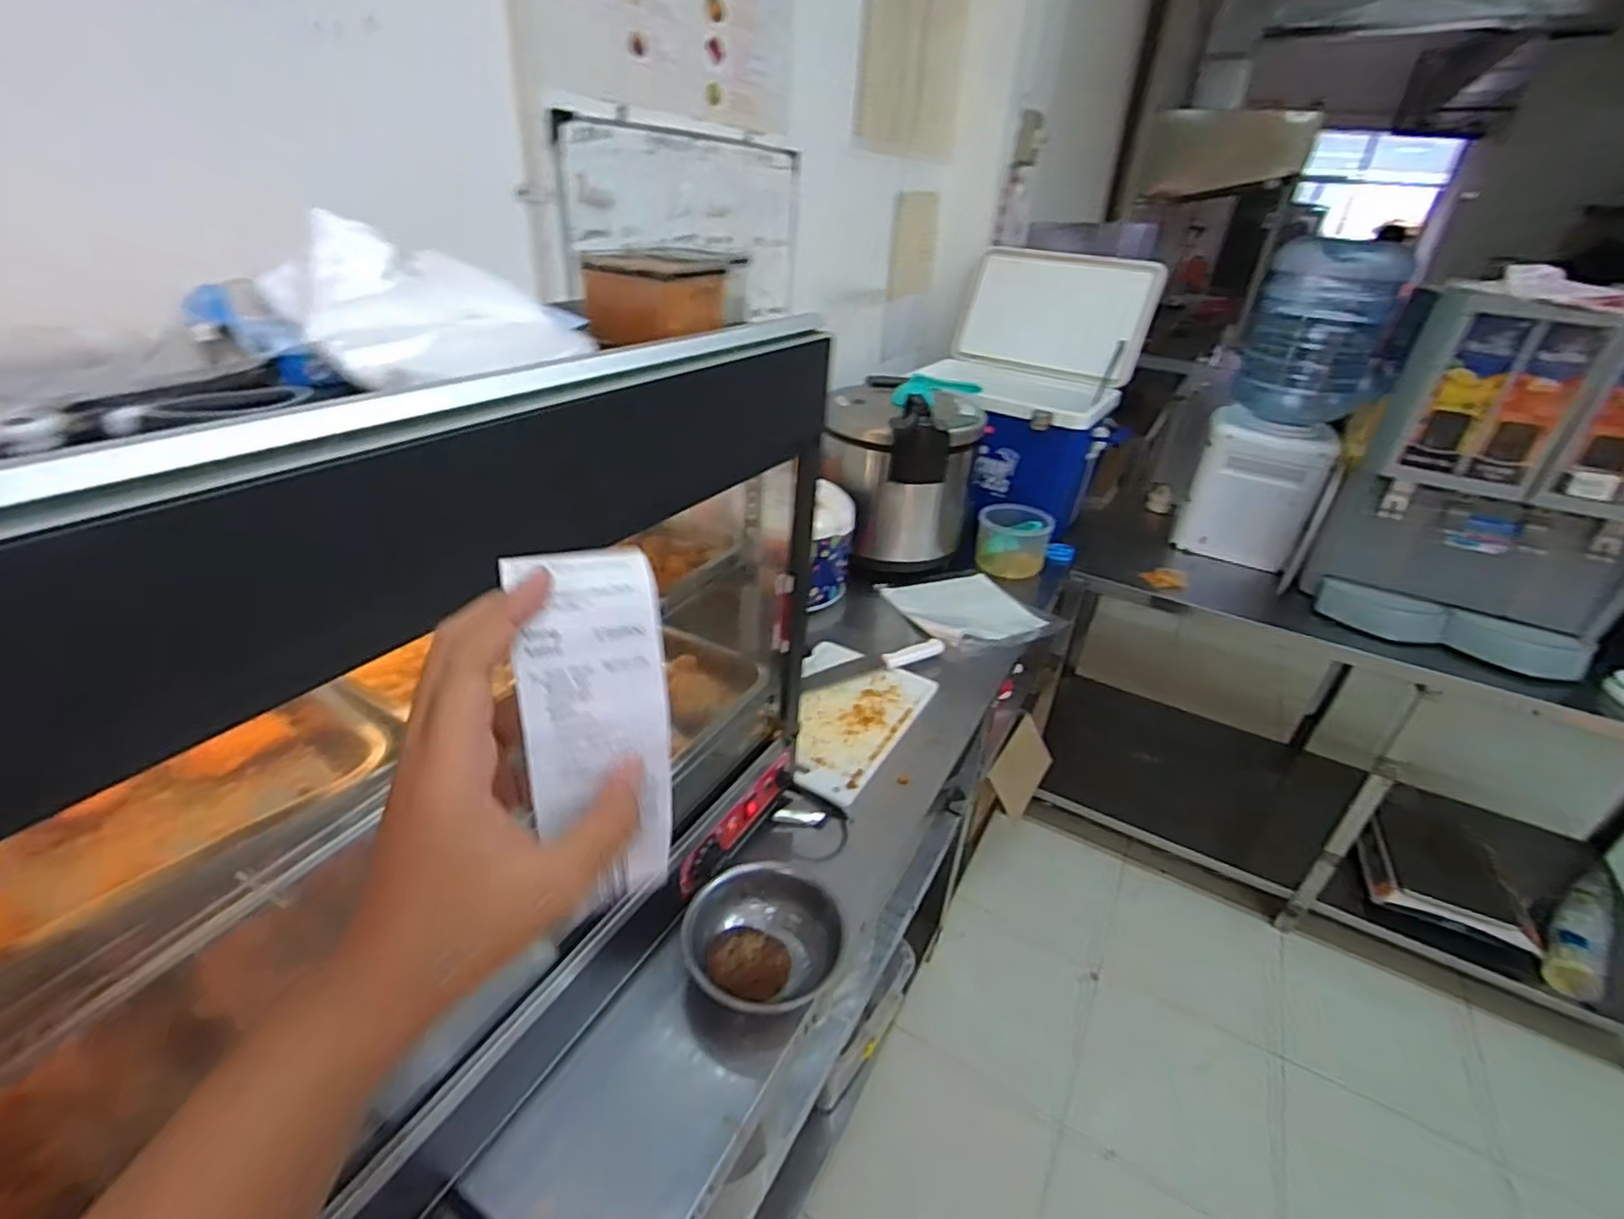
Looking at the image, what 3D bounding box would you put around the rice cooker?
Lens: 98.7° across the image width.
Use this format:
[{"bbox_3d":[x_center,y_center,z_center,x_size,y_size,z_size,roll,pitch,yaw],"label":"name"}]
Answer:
[{"bbox_3d":[0.211,-0.309,1.625,0.314,0.357,0.305,9,32,7],"label":"rice cooker"}]

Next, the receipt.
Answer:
[{"bbox_3d":[-0.086,0.050,0.285,0.055,0.147,0.029,-8,7,-19],"label":"receipt"}]

